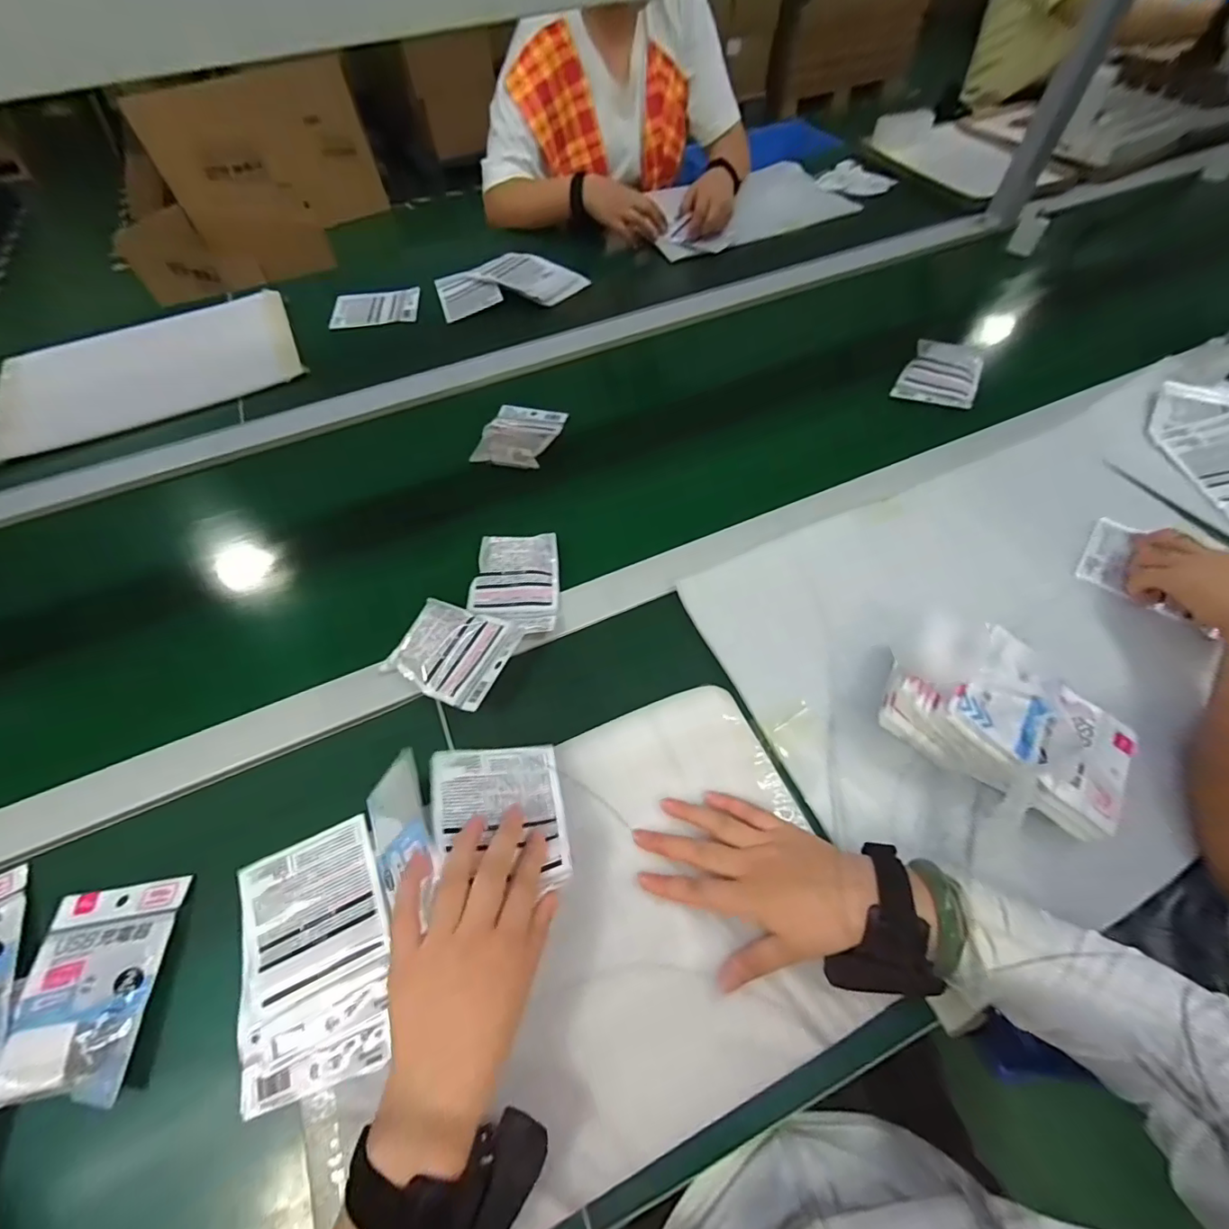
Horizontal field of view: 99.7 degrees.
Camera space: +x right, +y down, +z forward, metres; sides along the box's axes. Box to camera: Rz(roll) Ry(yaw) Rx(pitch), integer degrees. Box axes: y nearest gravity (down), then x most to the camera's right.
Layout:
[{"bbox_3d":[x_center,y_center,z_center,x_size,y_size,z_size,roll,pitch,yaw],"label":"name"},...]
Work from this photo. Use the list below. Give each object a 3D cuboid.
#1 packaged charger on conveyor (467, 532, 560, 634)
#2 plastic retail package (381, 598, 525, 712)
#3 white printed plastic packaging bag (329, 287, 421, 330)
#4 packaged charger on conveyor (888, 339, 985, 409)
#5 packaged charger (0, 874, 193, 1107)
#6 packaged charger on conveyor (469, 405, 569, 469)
[{"bbox_3d":[-0.108,-0.032,0.555,0.095,0.023,0.131,-4,59,0],"label":"packaged charger on conveyor"},{"bbox_3d":[-0.154,0.037,0.504,0.116,0.033,0.095,18,61,13],"label":"plastic retail package"},{"bbox_3d":[-0.398,-0.515,0.868,0.138,0.007,0.098,-9,59,-3],"label":"white printed plastic packaging bag"},{"bbox_3d":[0.455,-0.335,0.717,0.095,0.033,0.113,27,64,17],"label":"packaged charger on conveyor"},{"bbox_3d":[-0.386,0.267,0.376,0.094,0.020,0.131,-5,59,-1],"label":"packaged charger"},{"bbox_3d":[-0.125,-0.245,0.693,0.096,0.028,0.124,8,60,7],"label":"packaged charger on conveyor"}]

